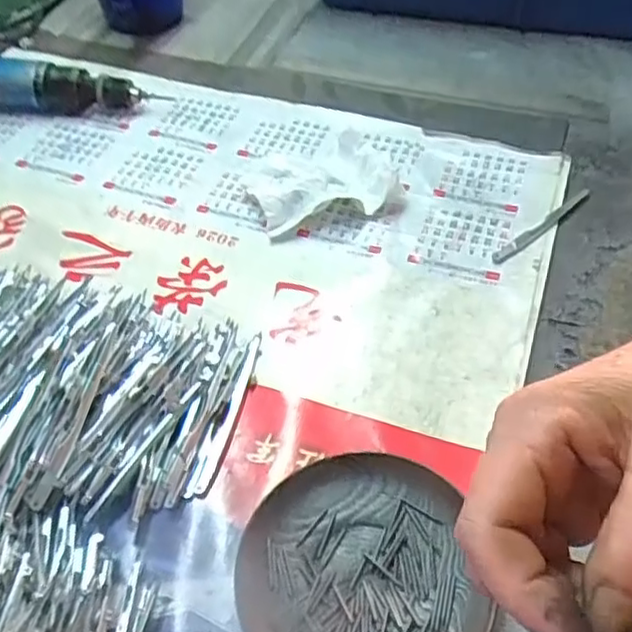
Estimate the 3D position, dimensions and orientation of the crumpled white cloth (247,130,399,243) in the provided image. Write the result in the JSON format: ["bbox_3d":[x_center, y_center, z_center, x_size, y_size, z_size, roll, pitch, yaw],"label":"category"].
[{"bbox_3d":[0.004,-0.107,0.488,0.105,0.034,0.083,-17,51,-12],"label":"crumpled white cloth"}]

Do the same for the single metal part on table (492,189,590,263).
[{"bbox_3d":[0.161,-0.065,0.462,0.104,0.005,0.010,-33,57,-23],"label":"single metal part on table"}]

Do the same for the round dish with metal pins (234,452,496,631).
[{"bbox_3d":[0.018,0.121,0.310,0.106,0.020,0.112,-1,50,1],"label":"round dish with metal pins"}]

